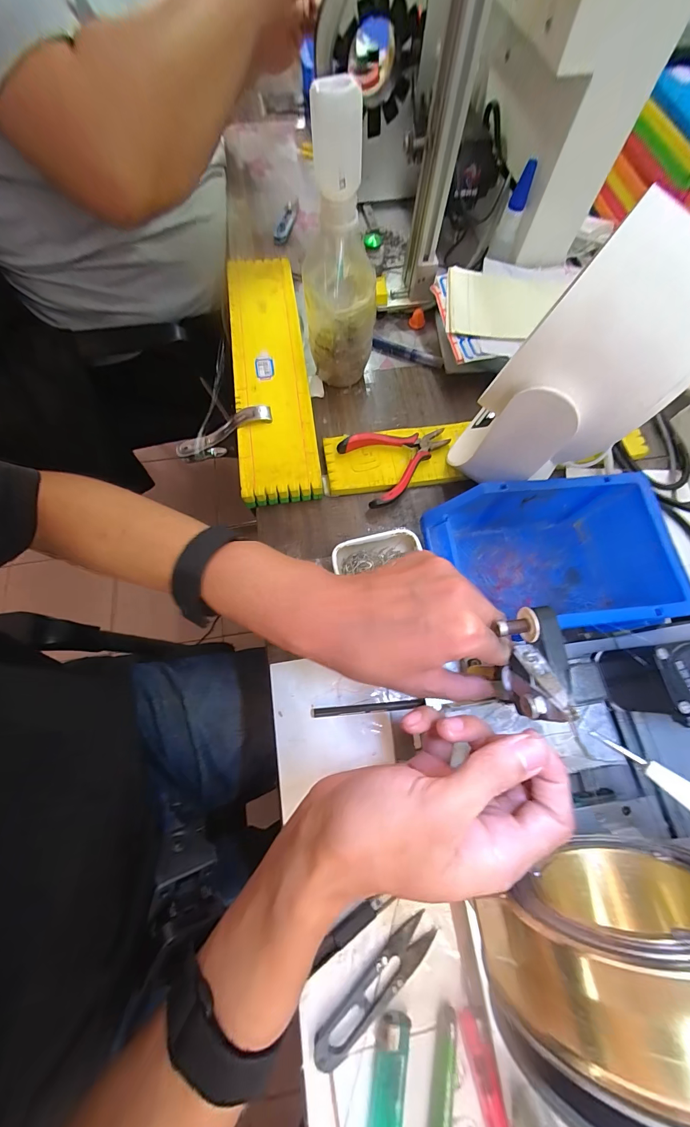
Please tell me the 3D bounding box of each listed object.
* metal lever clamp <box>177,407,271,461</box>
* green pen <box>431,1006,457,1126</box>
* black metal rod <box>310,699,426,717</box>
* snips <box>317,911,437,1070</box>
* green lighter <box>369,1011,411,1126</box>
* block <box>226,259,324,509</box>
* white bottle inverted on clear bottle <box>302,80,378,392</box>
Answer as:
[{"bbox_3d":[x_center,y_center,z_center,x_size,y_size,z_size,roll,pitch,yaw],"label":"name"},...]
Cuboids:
[{"bbox_3d":[-0.133,-0.142,0.389,0.117,0.030,0.019,-20,70,21],"label":"metal lever clamp"},{"bbox_3d":[0.061,0.361,0.223,0.013,0.010,0.117,11,71,1],"label":"green pen"},{"bbox_3d":[0.020,0.124,0.302,0.095,0.007,0.007,-4,71,-4],"label":"black metal rod"},{"bbox_3d":[0.022,0.293,0.244,0.101,0.008,0.022,-38,77,-14],"label":"snips"},{"bbox_3d":[0.028,0.345,0.226,0.022,0.010,0.081,9,70,1],"label":"green lighter"},{"bbox_3d":[-0.089,-0.235,0.415,0.080,0.031,0.358,-8,71,-5],"label":"block"},{"bbox_3d":[-0.003,-0.270,0.328,0.067,0.228,0.067,-4,71,-4],"label":"white bottle inverted on clear bottle"}]

